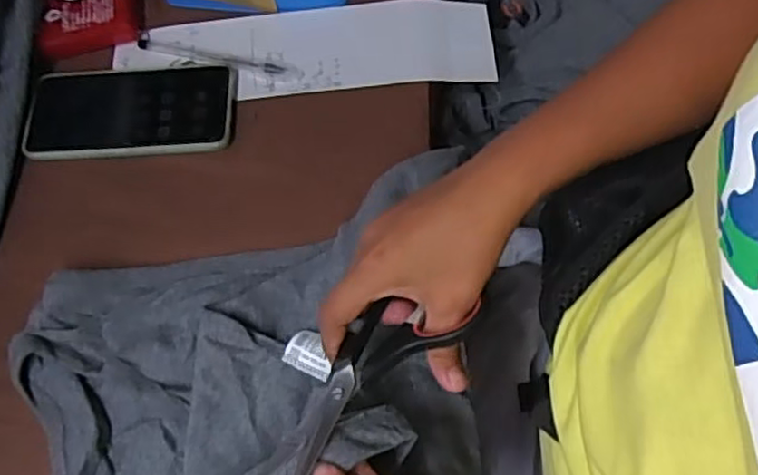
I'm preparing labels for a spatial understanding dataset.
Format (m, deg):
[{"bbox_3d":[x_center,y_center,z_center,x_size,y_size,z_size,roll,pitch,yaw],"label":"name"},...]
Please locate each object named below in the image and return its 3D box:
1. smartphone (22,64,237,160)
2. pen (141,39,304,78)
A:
[{"bbox_3d":[-0.198,-0.103,0.538,0.164,0.007,0.080,-2,65,3],"label":"smartphone"},{"bbox_3d":[-0.136,-0.150,0.558,0.142,0.004,0.012,15,67,10],"label":"pen"}]

